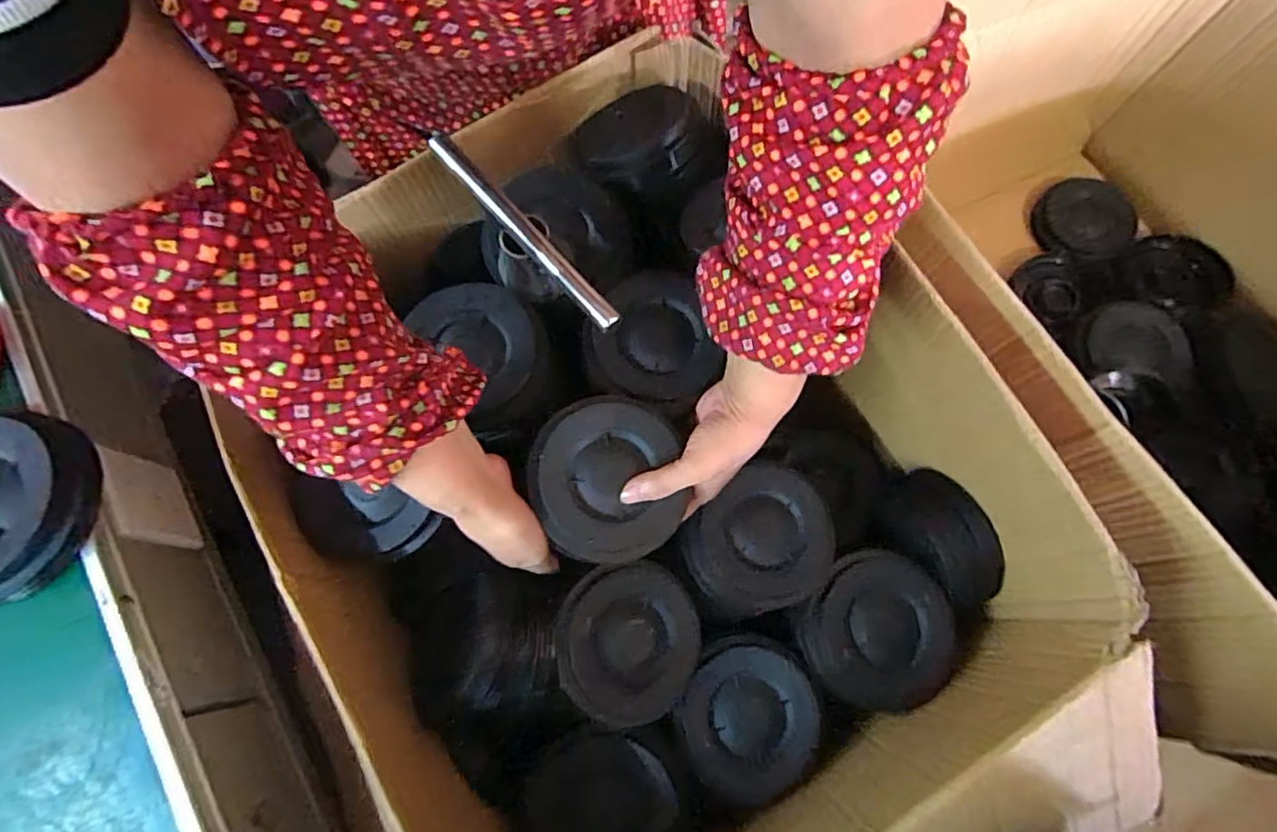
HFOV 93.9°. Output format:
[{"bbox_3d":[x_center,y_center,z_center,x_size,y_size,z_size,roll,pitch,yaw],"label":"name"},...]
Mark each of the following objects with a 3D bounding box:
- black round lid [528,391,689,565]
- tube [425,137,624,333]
[{"bbox_3d":[-0.025,0.047,0.448,0.108,0.019,0.119,-11,85,-15],"label":"black round lid"},{"bbox_3d":[-0.085,-0.136,0.433,0.015,0.020,0.197,-41,75,-10],"label":"tube"}]

